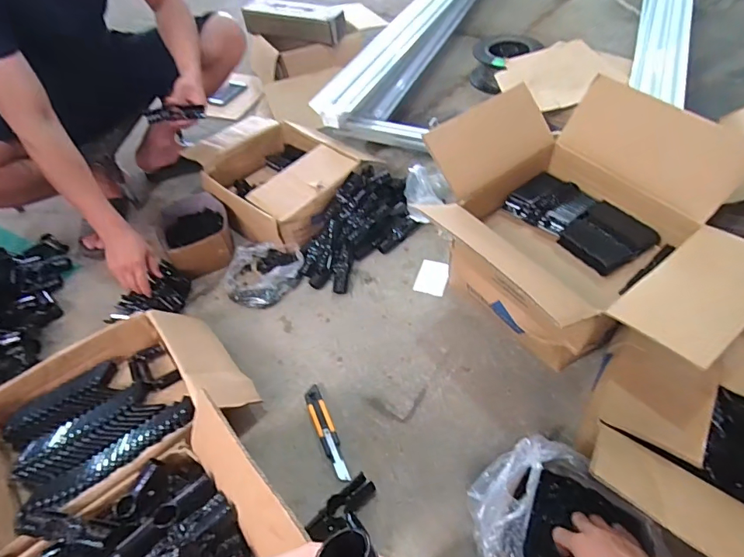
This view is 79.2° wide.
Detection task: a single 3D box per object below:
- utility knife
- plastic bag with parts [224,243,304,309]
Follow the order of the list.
[{"bbox_3d":[-0.082,0.282,0.825,0.033,0.011,0.187,-22,52,-12],"label":"utility knife"},{"bbox_3d":[-0.258,-0.009,1.066,0.186,0.053,0.155,-10,51,-2],"label":"plastic bag with parts"}]

